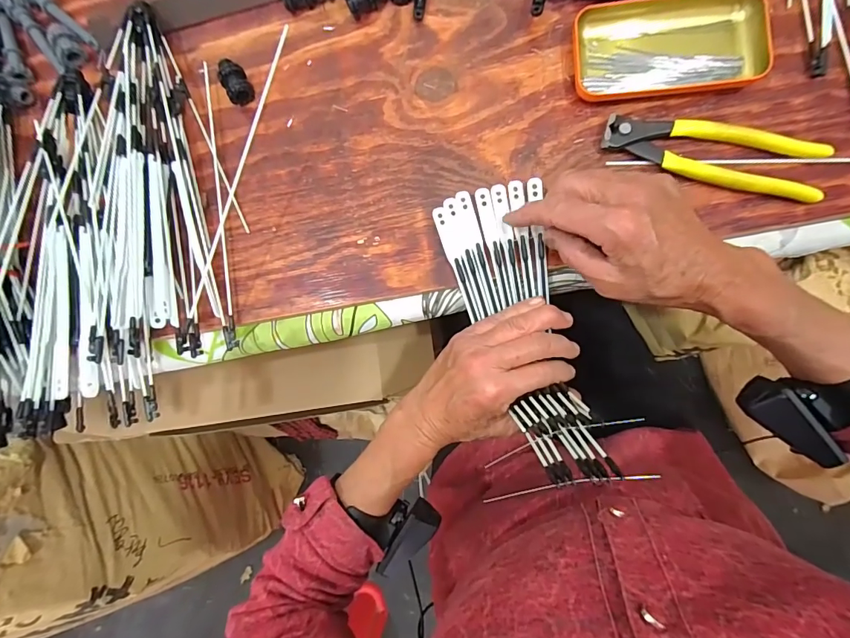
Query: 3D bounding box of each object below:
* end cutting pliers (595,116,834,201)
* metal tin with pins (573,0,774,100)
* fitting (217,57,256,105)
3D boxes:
[{"bbox_3d":[0.224,-0.131,0.336,0.161,0.015,0.047,15,87,7],"label":"end cutting pliers"},{"bbox_3d":[0.195,-0.223,0.344,0.145,0.018,0.075,-2,85,6],"label":"metal tin with pins"},{"bbox_3d":[-0.170,-0.213,0.387,0.022,0.020,0.043,-29,83,3],"label":"fitting"}]

